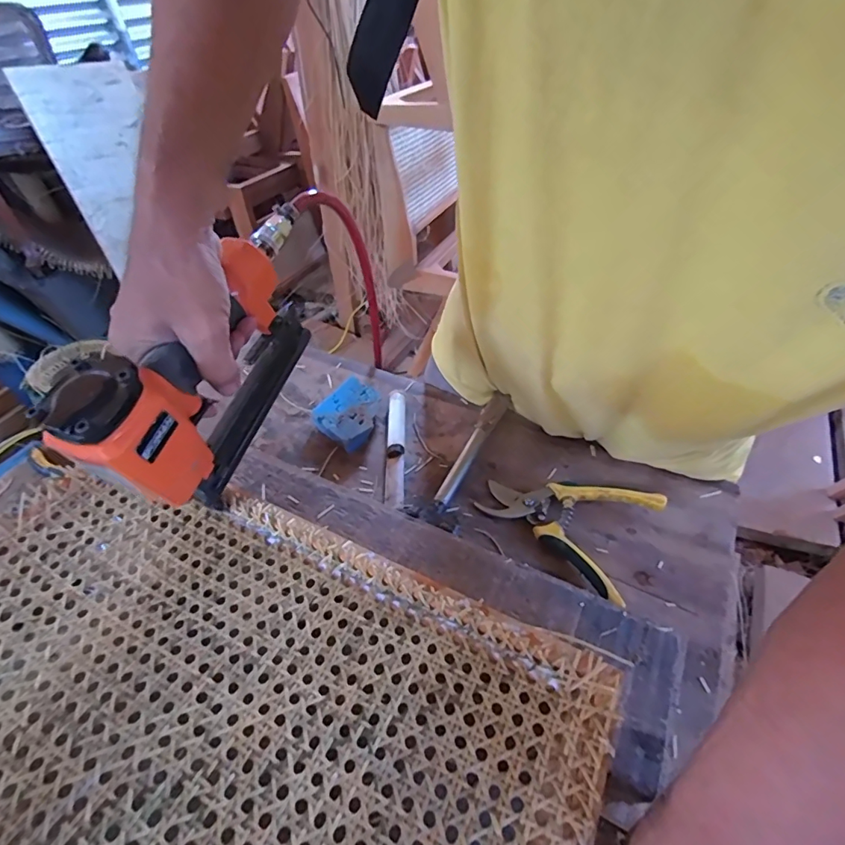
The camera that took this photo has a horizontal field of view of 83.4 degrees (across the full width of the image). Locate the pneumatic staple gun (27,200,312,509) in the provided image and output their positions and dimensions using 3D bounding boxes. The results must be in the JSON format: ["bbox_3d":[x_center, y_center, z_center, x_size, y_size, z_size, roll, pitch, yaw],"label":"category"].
[{"bbox_3d":[-0.154,-0.044,0.380,0.051,0.147,0.255,14,48,15],"label":"pneumatic staple gun"}]

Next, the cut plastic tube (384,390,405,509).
[{"bbox_3d":[-0.034,0.027,0.587,0.022,0.017,0.173,-2,46,0],"label":"cut plastic tube"}]

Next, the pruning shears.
[{"bbox_3d":[0.158,0.090,0.506,0.167,0.024,0.128,33,55,29],"label":"pruning shears"}]

